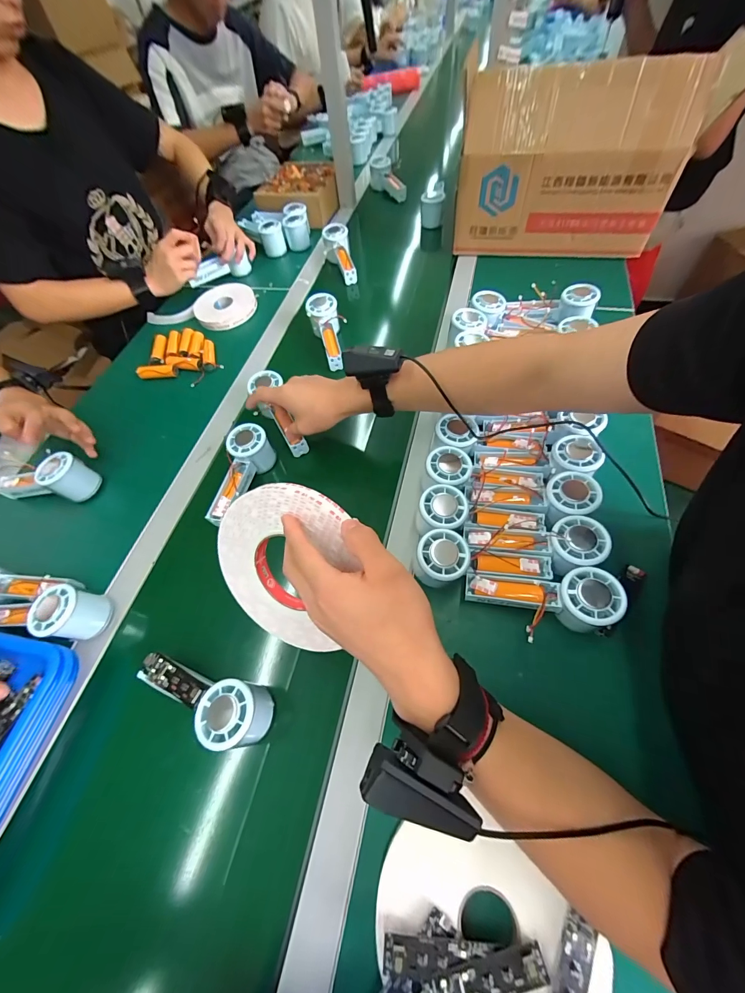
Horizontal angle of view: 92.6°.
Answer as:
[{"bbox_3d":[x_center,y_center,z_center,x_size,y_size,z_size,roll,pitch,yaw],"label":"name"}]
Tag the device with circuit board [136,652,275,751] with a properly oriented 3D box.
[{"bbox_3d":[-0.182,0.213,0.373,0.145,0.068,0.056,10,61,12],"label":"device with circuit board"}]

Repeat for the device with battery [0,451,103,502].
[{"bbox_3d":[-0.508,-0.028,0.542,0.148,0.058,0.068,6,60,10],"label":"device with battery"}]

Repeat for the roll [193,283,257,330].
[{"bbox_3d":[-0.316,-0.406,0.757,0.125,0.031,0.120,-8,58,-1],"label":"roll"}]

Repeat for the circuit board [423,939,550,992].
[{"bbox_3d":[0.082,0.354,0.260,0.090,0.008,0.024,-12,58,-3],"label":"circuit board"}]

